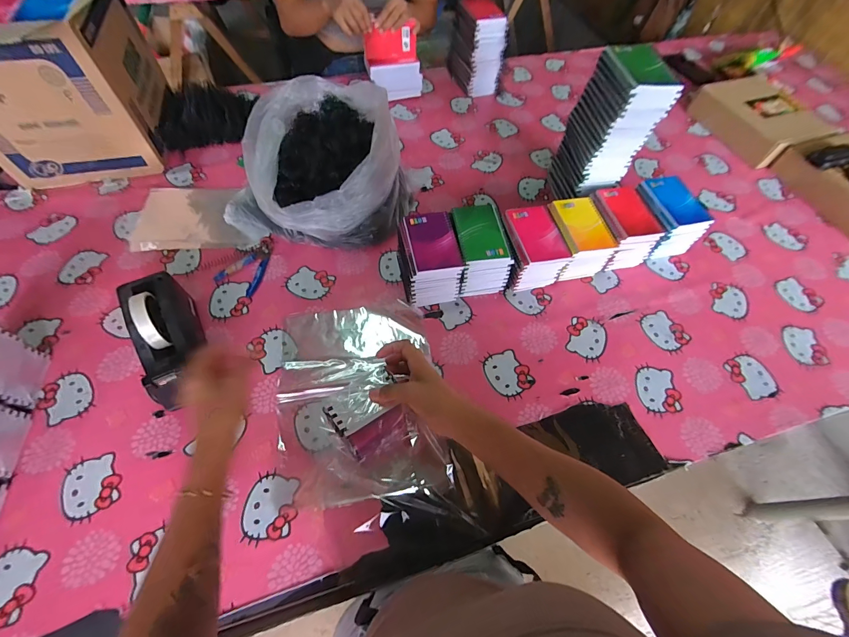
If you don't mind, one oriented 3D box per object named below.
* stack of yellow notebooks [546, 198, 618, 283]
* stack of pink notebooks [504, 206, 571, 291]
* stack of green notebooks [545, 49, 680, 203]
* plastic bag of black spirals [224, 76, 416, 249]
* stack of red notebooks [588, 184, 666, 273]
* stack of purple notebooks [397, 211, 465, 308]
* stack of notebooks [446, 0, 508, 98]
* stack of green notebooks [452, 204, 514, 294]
[{"bbox_3d":[0.294,-0.153,0.709,0.094,0.097,0.132,-9,59,-8],"label":"stack of yellow notebooks"},{"bbox_3d":[0.202,-0.131,0.695,0.093,0.095,0.131,-12,60,-9],"label":"stack of pink notebooks"},{"bbox_3d":[0.358,-0.358,0.737,0.096,0.291,0.160,-8,59,-7],"label":"stack of green notebooks"},{"bbox_3d":[-0.199,-0.312,0.738,0.333,0.178,0.325,13,59,6],"label":"plastic bag of black spirals"},{"bbox_3d":[0.390,-0.187,0.736,0.105,0.103,0.144,-11,60,-9],"label":"stack of red notebooks"},{"bbox_3d":[0.007,-0.105,0.663,0.100,0.105,0.131,-9,59,-8],"label":"stack of purple notebooks"},{"bbox_3d":[0.141,-0.748,0.998,0.119,0.202,0.166,-14,60,-10],"label":"stack of notebooks"},{"bbox_3d":[0.101,-0.128,0.688,0.089,0.098,0.133,-6,59,-6],"label":"stack of green notebooks"}]

